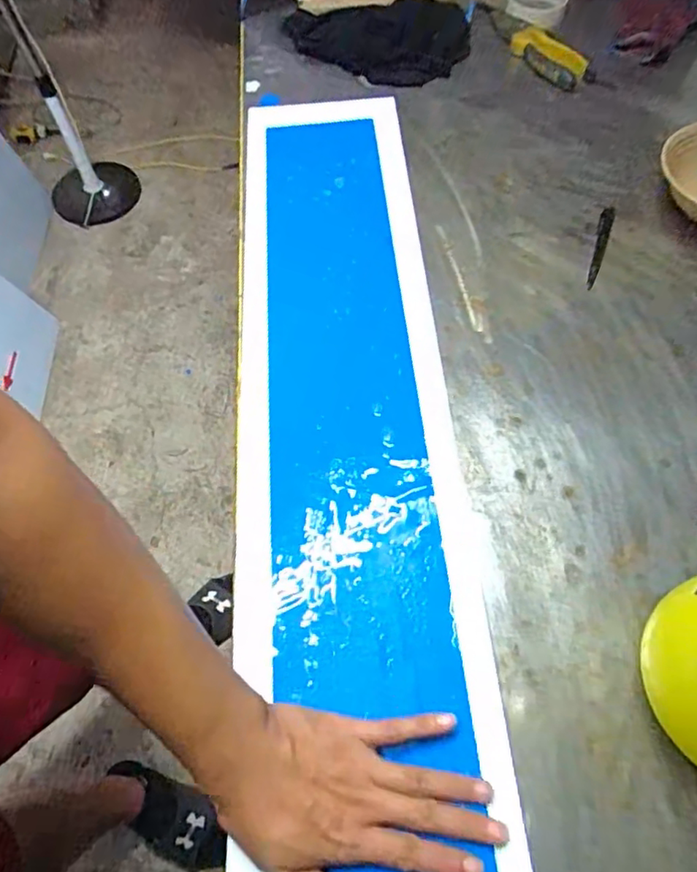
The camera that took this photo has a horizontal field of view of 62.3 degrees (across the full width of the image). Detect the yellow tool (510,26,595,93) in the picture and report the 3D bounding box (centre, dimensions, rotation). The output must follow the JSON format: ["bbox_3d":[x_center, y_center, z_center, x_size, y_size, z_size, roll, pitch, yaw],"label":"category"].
[{"bbox_3d":[0.283,-0.530,0.810,0.059,0.032,0.119,-32,64,-14],"label":"yellow tool"}]

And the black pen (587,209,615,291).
[{"bbox_3d":[0.279,-0.213,0.639,0.014,0.010,0.139,19,64,13],"label":"black pen"}]

